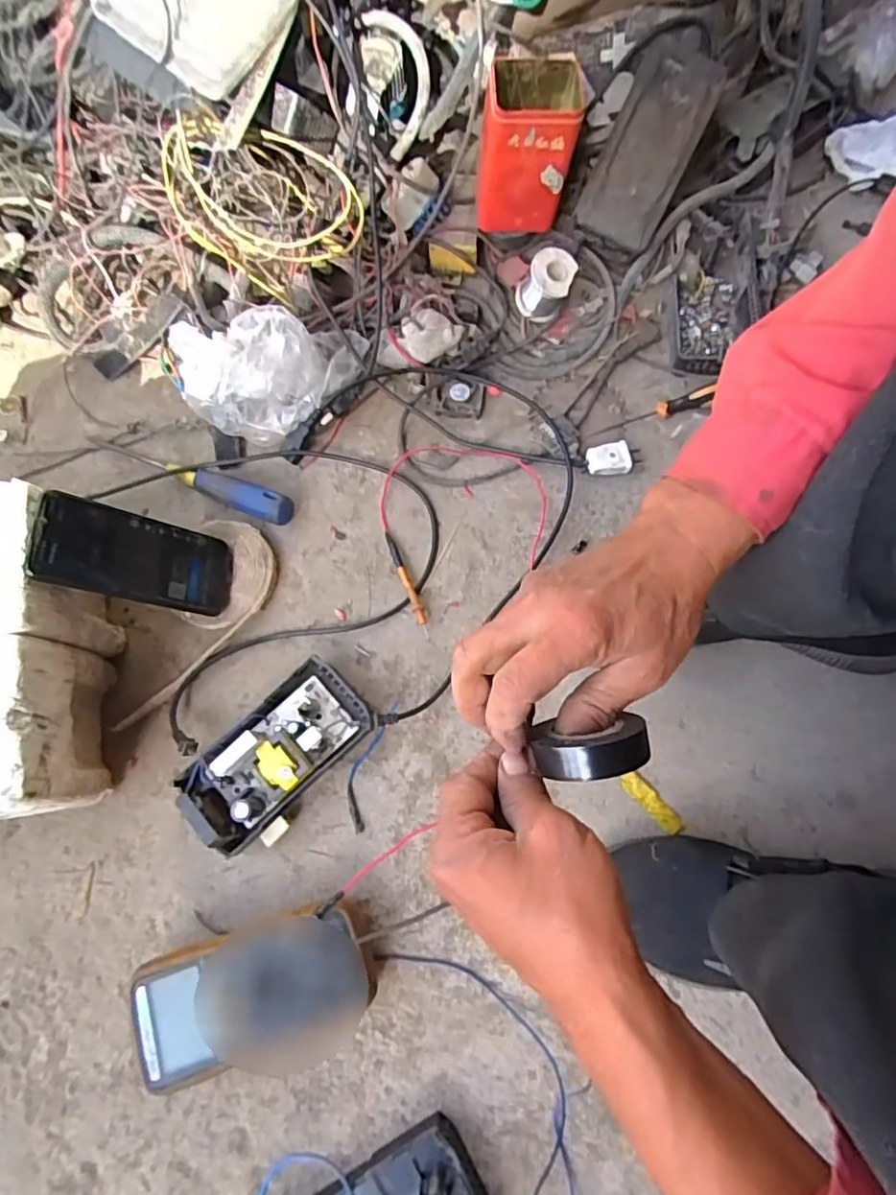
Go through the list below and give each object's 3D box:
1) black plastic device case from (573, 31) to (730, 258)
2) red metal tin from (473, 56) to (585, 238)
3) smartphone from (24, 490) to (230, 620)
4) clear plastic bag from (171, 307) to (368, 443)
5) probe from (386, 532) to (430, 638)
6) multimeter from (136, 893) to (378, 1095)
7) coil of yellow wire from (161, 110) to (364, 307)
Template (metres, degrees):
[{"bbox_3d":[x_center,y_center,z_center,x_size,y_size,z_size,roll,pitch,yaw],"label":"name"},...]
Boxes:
[{"bbox_3d":[0.213,-0.477,0.638,0.089,0.024,0.194,22,109,-6],"label":"black plastic device case"},{"bbox_3d":[0.082,-0.461,0.638,0.093,0.150,0.074,6,75,2],"label":"red metal tin"},{"bbox_3d":[-0.269,-0.034,0.534,0.012,0.164,0.078,-20,65,41],"label":"smartphone"},{"bbox_3d":[-0.171,-0.226,0.617,0.179,0.084,0.100,-11,74,-4],"label":"clear plastic bag"},{"bbox_3d":[-0.041,-0.016,0.601,0.010,0.014,0.115,-22,72,-5],"label":"probe"},{"bbox_3d":[-0.149,0.307,0.479,0.175,0.052,0.092,-16,75,-5],"label":"multimeter"},{"bbox_3d":[-0.171,-0.392,0.603,0.182,0.158,0.078,-31,39,-19],"label":"coil of yellow wire"}]

